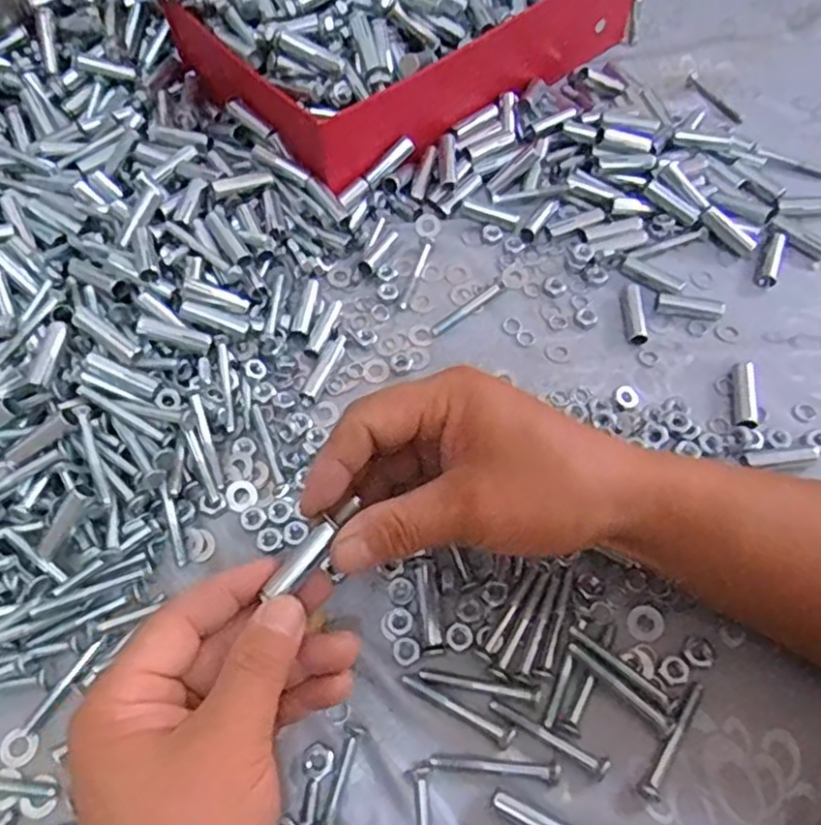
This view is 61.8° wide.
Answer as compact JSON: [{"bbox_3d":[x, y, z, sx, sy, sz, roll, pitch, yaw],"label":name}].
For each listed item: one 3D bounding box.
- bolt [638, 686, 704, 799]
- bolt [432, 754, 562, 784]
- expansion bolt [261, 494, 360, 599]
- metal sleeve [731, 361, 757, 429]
[{"bbox_3d":[0.119,0.147,0.306,0.010,0.008,0.055,35,68,17],"label":"bolt"},{"bbox_3d":[0.037,0.156,0.302,0.056,0.005,0.007,4,62,3],"label":"bolt"},{"bbox_3d":[-0.039,0.054,0.281,0.010,0.008,0.050,41,89,20],"label":"expansion bolt"},{"bbox_3d":[0.192,-0.009,0.393,0.013,0.009,0.045,10,63,6],"label":"metal sleeve"}]

